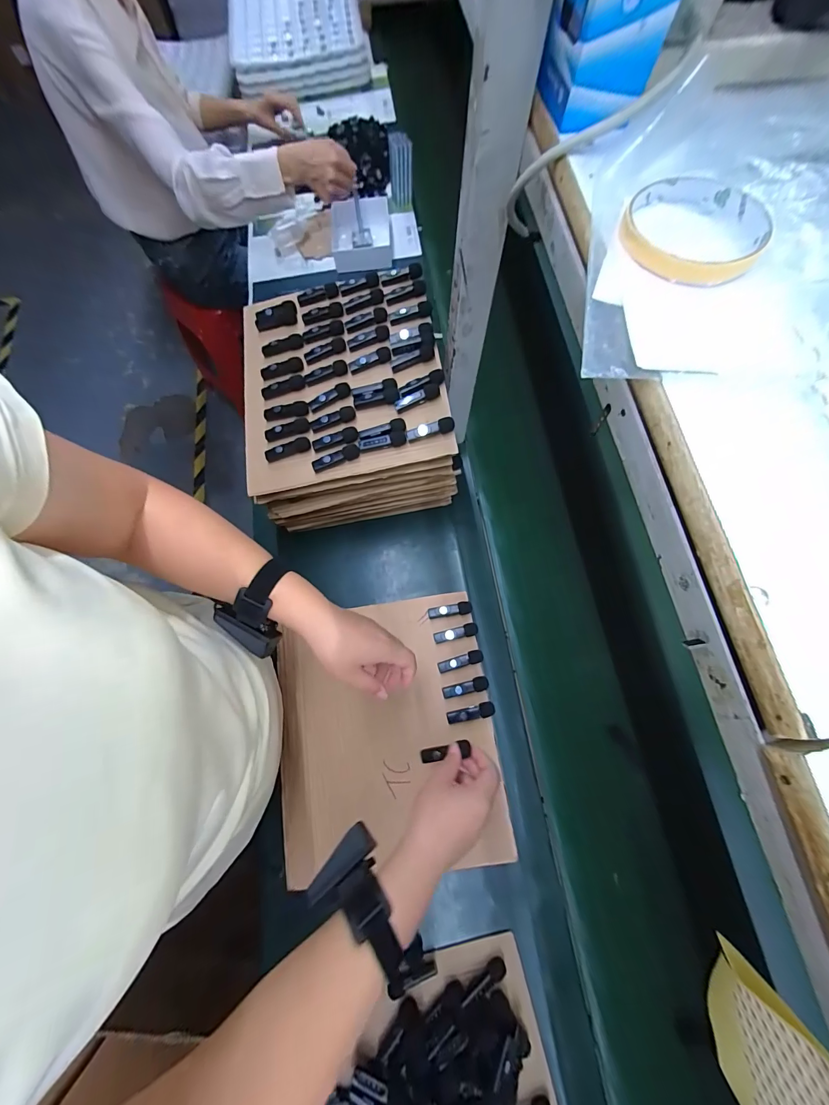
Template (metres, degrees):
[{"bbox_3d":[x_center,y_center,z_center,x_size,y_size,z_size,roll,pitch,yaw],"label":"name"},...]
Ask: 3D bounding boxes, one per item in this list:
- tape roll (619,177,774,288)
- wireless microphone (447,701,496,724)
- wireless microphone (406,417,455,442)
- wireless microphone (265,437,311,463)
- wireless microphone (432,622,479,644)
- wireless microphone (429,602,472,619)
[{"bbox_3d":[0.169,-0.197,0.226,0.079,0.010,0.084,0,73,0],"label":"tape roll"},{"bbox_3d":[0.079,0.223,0.524,0.066,0.009,0.019,-10,73,-3],"label":"wireless microphone"},{"bbox_3d":[0.021,-0.165,0.505,0.065,0.016,0.014,-11,73,-3],"label":"wireless microphone"},{"bbox_3d":[-0.179,-0.145,0.528,0.065,0.013,0.019,-15,73,-4],"label":"wireless microphone"},{"bbox_3d":[0.062,0.120,0.556,0.066,0.013,0.018,-12,73,-3],"label":"wireless microphone"},{"bbox_3d":[0.055,0.090,0.581,0.066,0.017,0.019,-10,73,-3],"label":"wireless microphone"}]

